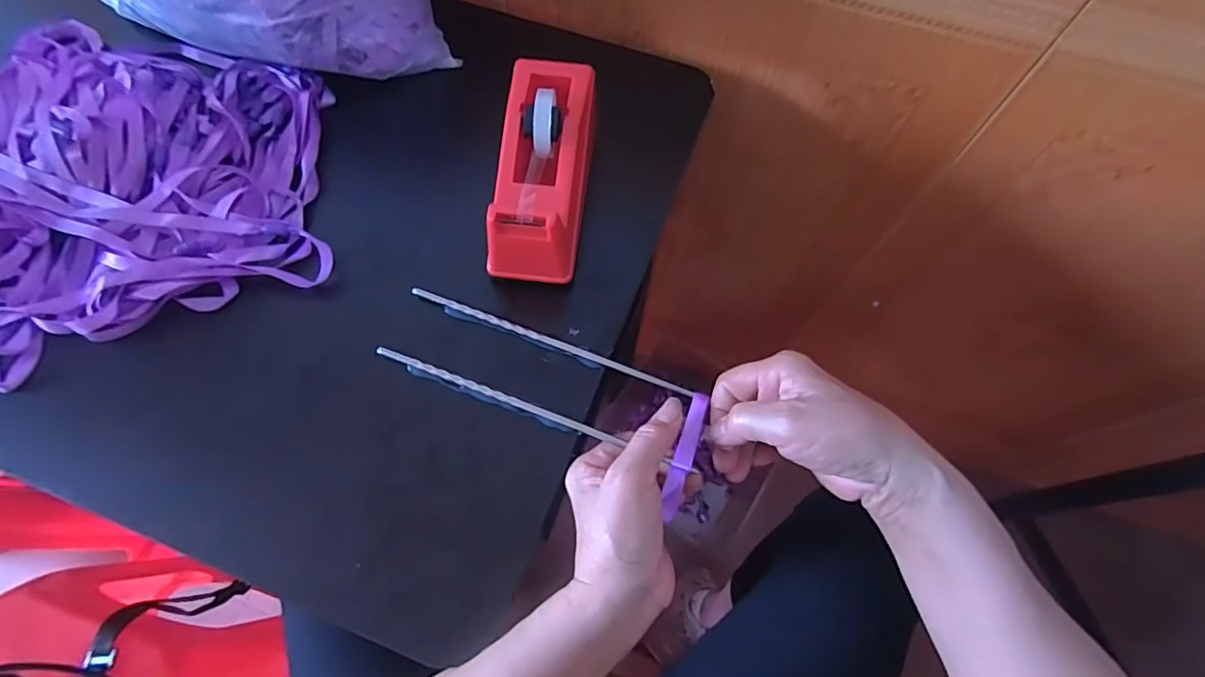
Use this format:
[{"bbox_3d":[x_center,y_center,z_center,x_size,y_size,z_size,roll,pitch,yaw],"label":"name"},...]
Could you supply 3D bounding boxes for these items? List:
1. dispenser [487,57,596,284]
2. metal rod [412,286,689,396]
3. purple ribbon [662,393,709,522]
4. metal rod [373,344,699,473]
[{"bbox_3d":[-0.041,-0.119,0.389,0.062,0.070,0.155,7,66,2],"label":"dispenser"},{"bbox_3d":[-0.037,0.002,0.377,0.203,0.004,0.006,20,68,7],"label":"metal rod"},{"bbox_3d":[0.052,0.073,0.346,0.012,0.007,0.081,16,77,6],"label":"purple ribbon"},{"bbox_3d":[-0.046,0.046,0.358,0.220,0.010,0.007,20,67,6],"label":"metal rod"}]

